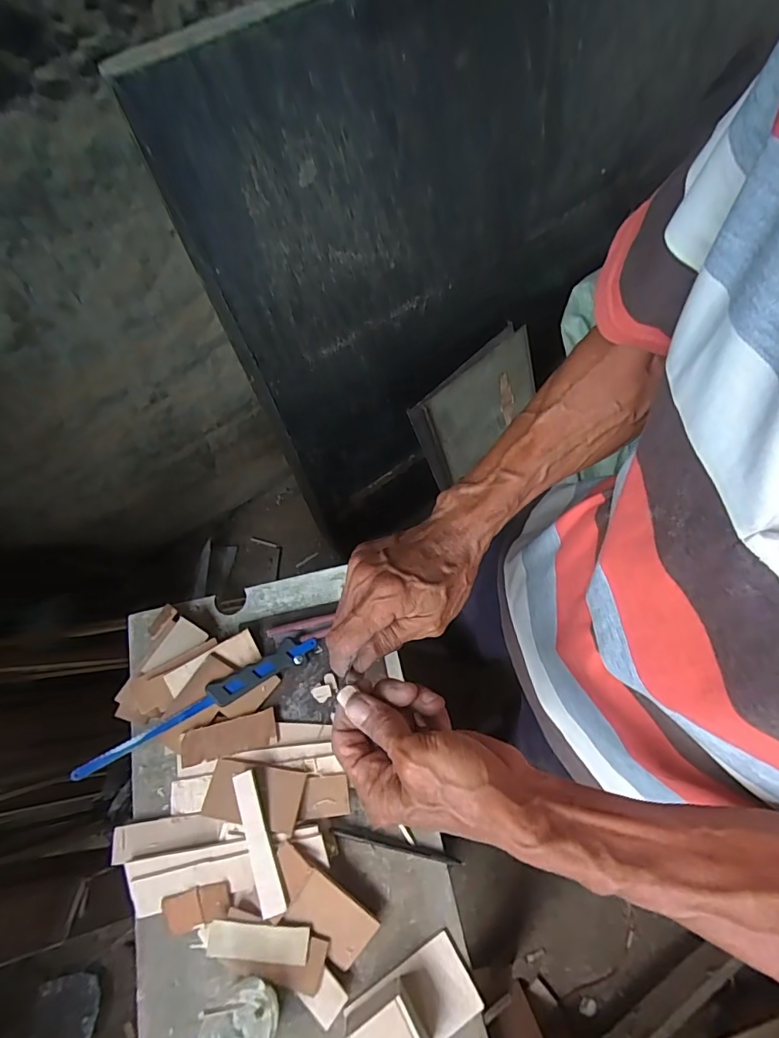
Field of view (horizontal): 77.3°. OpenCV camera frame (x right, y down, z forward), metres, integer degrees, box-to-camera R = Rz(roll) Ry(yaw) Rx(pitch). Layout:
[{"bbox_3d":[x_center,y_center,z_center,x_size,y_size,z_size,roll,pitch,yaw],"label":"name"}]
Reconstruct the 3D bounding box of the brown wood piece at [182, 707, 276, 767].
[{"bbox_3d":[-0.194,0.264,0.591,0.111,0.004,0.041,-11,70,-11],"label":"brown wood piece"}]

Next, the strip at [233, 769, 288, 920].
[{"bbox_3d":[-0.144,0.353,0.534,0.026,0.006,0.140,-22,70,-3],"label":"strip"}]

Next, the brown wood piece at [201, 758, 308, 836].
[{"bbox_3d":[-0.156,0.316,0.559,0.107,0.009,0.060,9,67,5],"label":"brown wood piece"}]

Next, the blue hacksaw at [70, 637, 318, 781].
[{"bbox_3d":[-0.230,0.223,0.597,0.297,0.024,0.034,-28,69,-10],"label":"blue hacksaw"}]

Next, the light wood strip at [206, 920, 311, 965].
[{"bbox_3d":[-0.137,0.441,0.508,0.103,0.005,0.030,6,59,-2],"label":"light wood strip"}]

